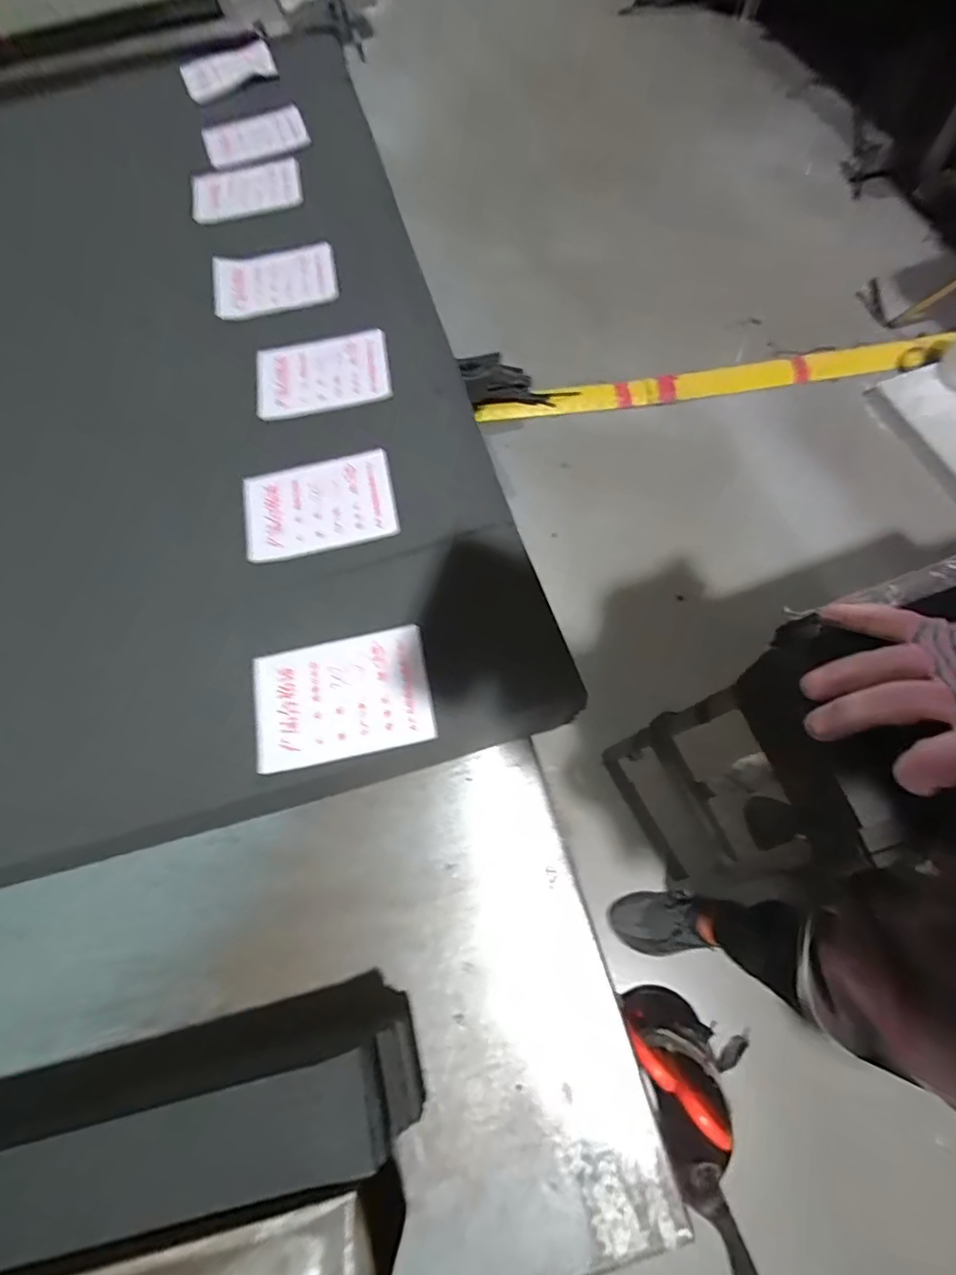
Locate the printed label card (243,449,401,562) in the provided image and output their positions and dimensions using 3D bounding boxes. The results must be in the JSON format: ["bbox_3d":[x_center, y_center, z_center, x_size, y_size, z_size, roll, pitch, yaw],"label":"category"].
[{"bbox_3d":[-0.115,-0.097,0.394,0.107,0.005,0.075,-12,69,-1],"label":"printed label card"}]

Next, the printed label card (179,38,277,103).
[{"bbox_3d":[-0.290,-0.661,0.628,0.104,0.016,0.052,-26,74,-7],"label":"printed label card"}]

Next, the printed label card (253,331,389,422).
[{"bbox_3d":[-0.127,-0.218,0.445,0.107,0.007,0.076,-11,70,0],"label":"printed label card"}]

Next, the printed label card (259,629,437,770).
[{"bbox_3d":[-0.084,0.037,0.335,0.106,0.009,0.074,-12,66,-1],"label":"printed label card"}]

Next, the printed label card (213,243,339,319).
[{"bbox_3d":[-0.186,-0.327,0.494,0.110,0.008,0.077,-14,66,-3],"label":"printed label card"}]

